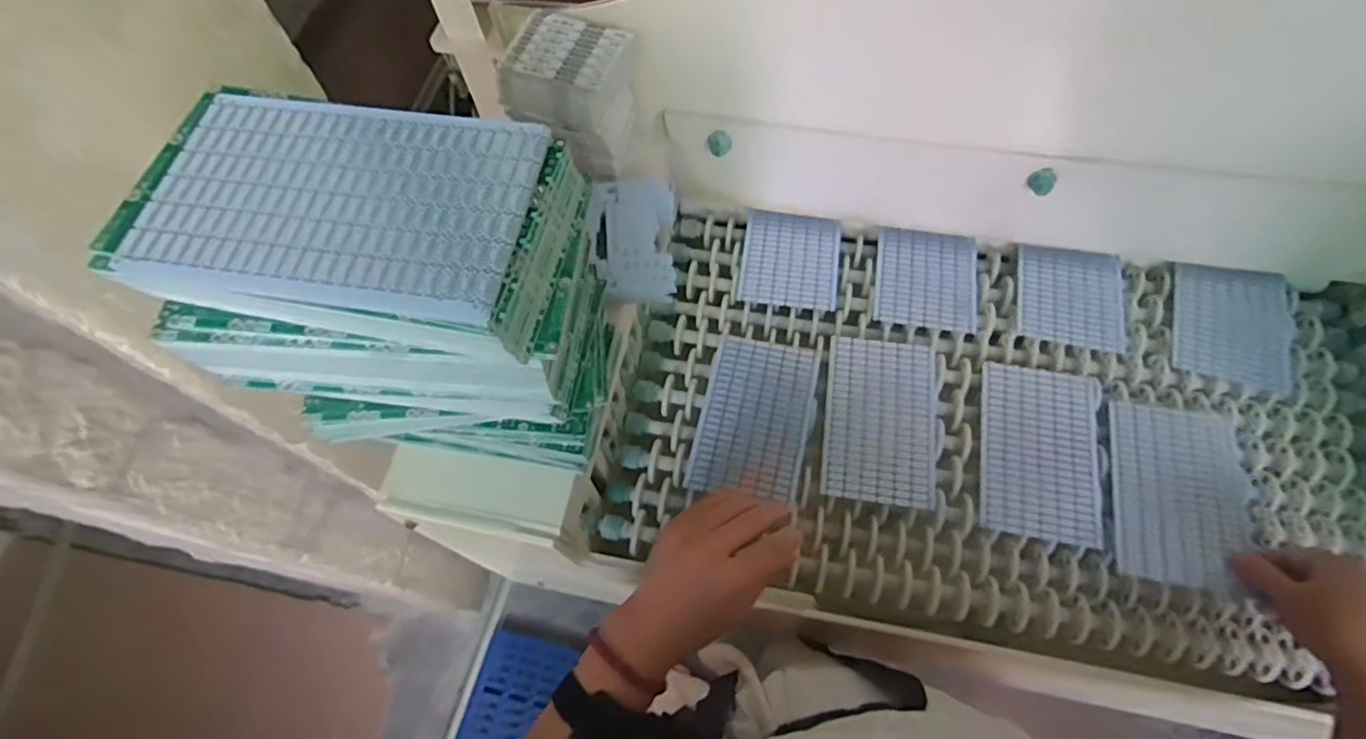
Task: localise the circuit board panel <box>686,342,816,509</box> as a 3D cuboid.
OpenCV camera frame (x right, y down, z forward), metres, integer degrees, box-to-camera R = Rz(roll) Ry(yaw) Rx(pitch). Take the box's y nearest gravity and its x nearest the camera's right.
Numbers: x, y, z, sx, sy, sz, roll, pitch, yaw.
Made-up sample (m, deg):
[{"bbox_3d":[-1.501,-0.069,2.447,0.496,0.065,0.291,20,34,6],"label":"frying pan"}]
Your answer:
[{"bbox_3d":[0.071,0.044,0.634,0.101,0.007,0.158,12,66,8],"label":"circuit board panel"}]

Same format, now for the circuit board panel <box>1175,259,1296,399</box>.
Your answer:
[{"bbox_3d":[0.535,-0.047,0.646,0.106,0.013,0.131,17,70,7],"label":"circuit board panel"}]

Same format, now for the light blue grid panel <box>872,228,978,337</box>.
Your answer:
[{"bbox_3d":[0.255,-0.096,0.690,0.101,0.004,0.113,8,65,7],"label":"light blue grid panel"}]

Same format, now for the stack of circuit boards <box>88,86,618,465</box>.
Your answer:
[{"bbox_3d":[-0.146,-0.031,0.386,0.195,0.218,0.118,3,65,4],"label":"stack of circuit boards"}]

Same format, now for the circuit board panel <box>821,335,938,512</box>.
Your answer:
[{"bbox_3d":[0.188,0.046,0.626,0.103,0.009,0.161,7,65,6],"label":"circuit board panel"}]

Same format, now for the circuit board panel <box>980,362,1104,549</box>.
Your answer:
[{"bbox_3d":[0.327,0.073,0.604,0.100,0.010,0.162,11,66,8],"label":"circuit board panel"}]

